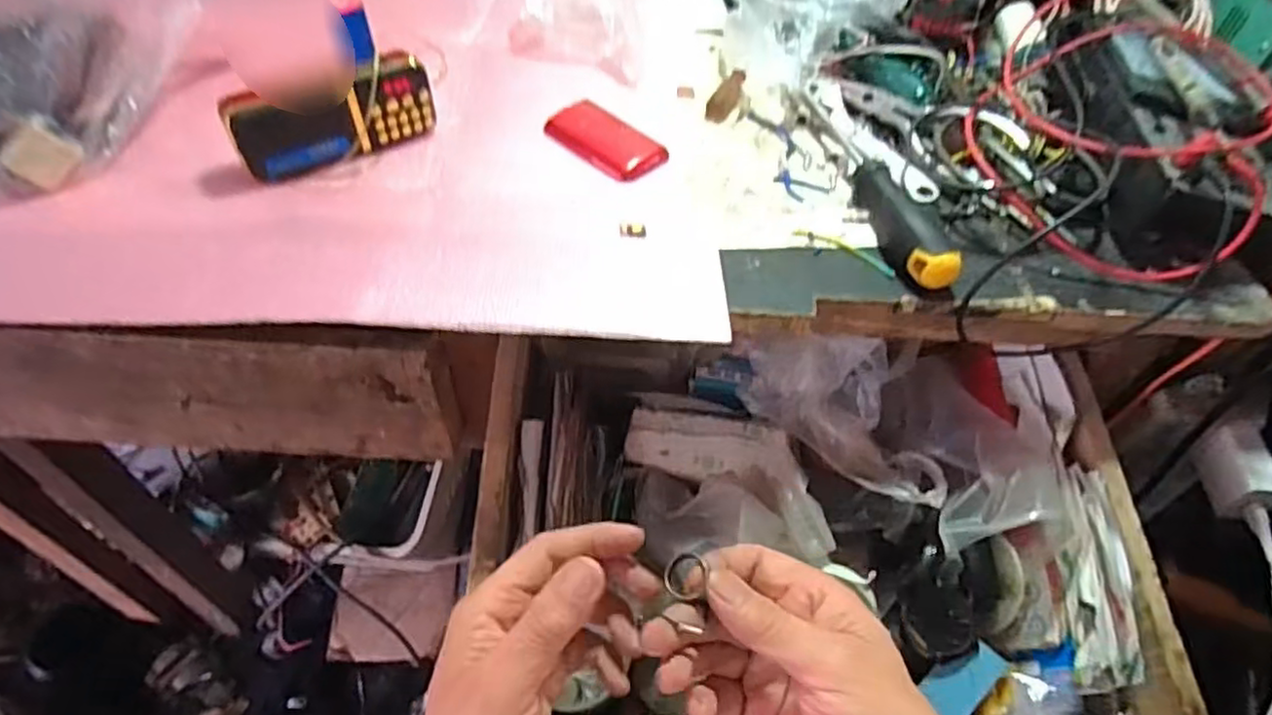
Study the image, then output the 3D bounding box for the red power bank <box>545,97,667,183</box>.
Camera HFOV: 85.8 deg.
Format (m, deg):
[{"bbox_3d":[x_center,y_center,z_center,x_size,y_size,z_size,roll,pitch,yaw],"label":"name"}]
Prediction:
[{"bbox_3d":[-0.019,-0.145,0.454,0.080,0.007,0.049,38,57,23],"label":"red power bank"}]

